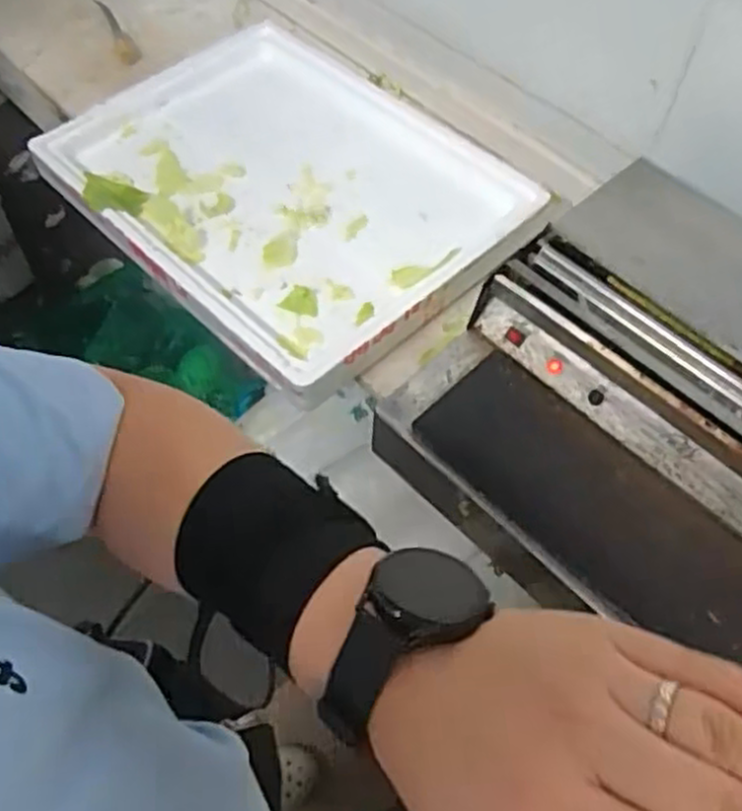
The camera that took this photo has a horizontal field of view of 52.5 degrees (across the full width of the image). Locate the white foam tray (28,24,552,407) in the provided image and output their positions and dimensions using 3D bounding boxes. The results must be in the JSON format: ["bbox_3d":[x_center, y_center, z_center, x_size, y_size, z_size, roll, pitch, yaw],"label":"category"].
[{"bbox_3d":[-0.119,-0.299,1.027,0.457,0.057,0.592,-35,63,-22],"label":"white foam tray"}]

